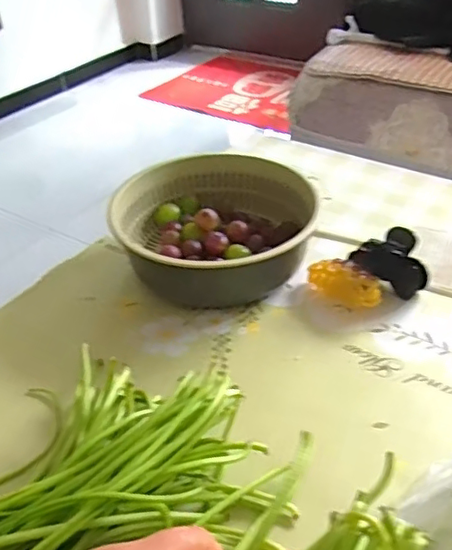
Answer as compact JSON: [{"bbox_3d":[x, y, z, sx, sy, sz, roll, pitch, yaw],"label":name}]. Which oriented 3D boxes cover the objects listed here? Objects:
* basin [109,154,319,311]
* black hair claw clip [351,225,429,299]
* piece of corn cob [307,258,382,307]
[{"bbox_3d":[-0.012,-0.056,0.658,0.208,0.078,0.180,-1,38,4],"label":"basin"},{"bbox_3d":[0.170,-0.013,0.616,0.080,0.054,0.050,16,42,23],"label":"black hair claw clip"},{"bbox_3d":[0.123,0.010,0.610,0.038,0.027,0.081,-33,46,-32],"label":"piece of corn cob"}]

